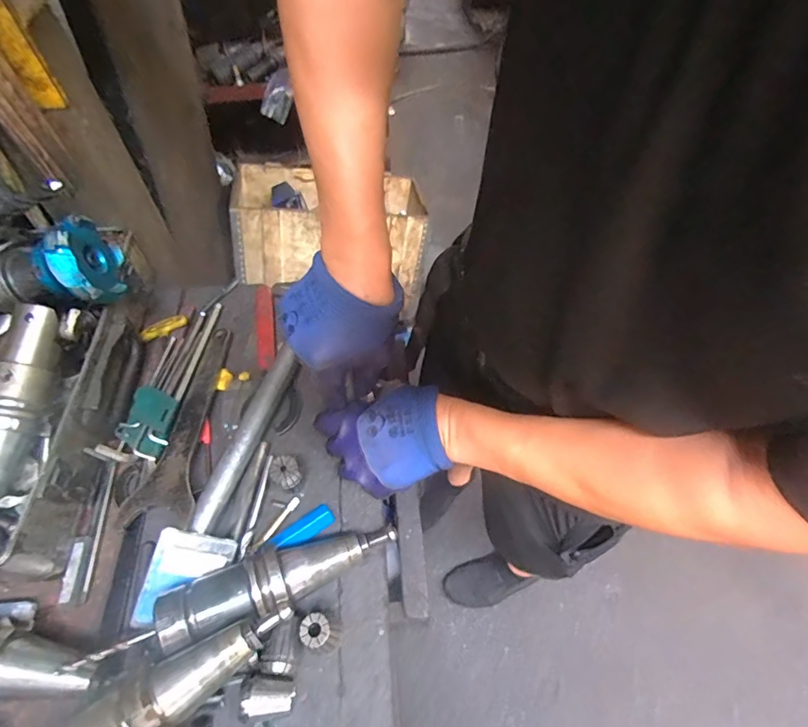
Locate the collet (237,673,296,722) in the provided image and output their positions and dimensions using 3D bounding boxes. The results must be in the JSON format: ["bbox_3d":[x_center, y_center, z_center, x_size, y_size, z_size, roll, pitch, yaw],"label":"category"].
[{"bbox_3d":[-0.108,0.260,0.376,0.044,0.029,0.029,-8,56,-6],"label":"collet"}]

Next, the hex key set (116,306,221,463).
[{"bbox_3d":[-0.259,0.009,0.533,0.047,0.022,0.197,4,56,3],"label":"hex key set"}]

